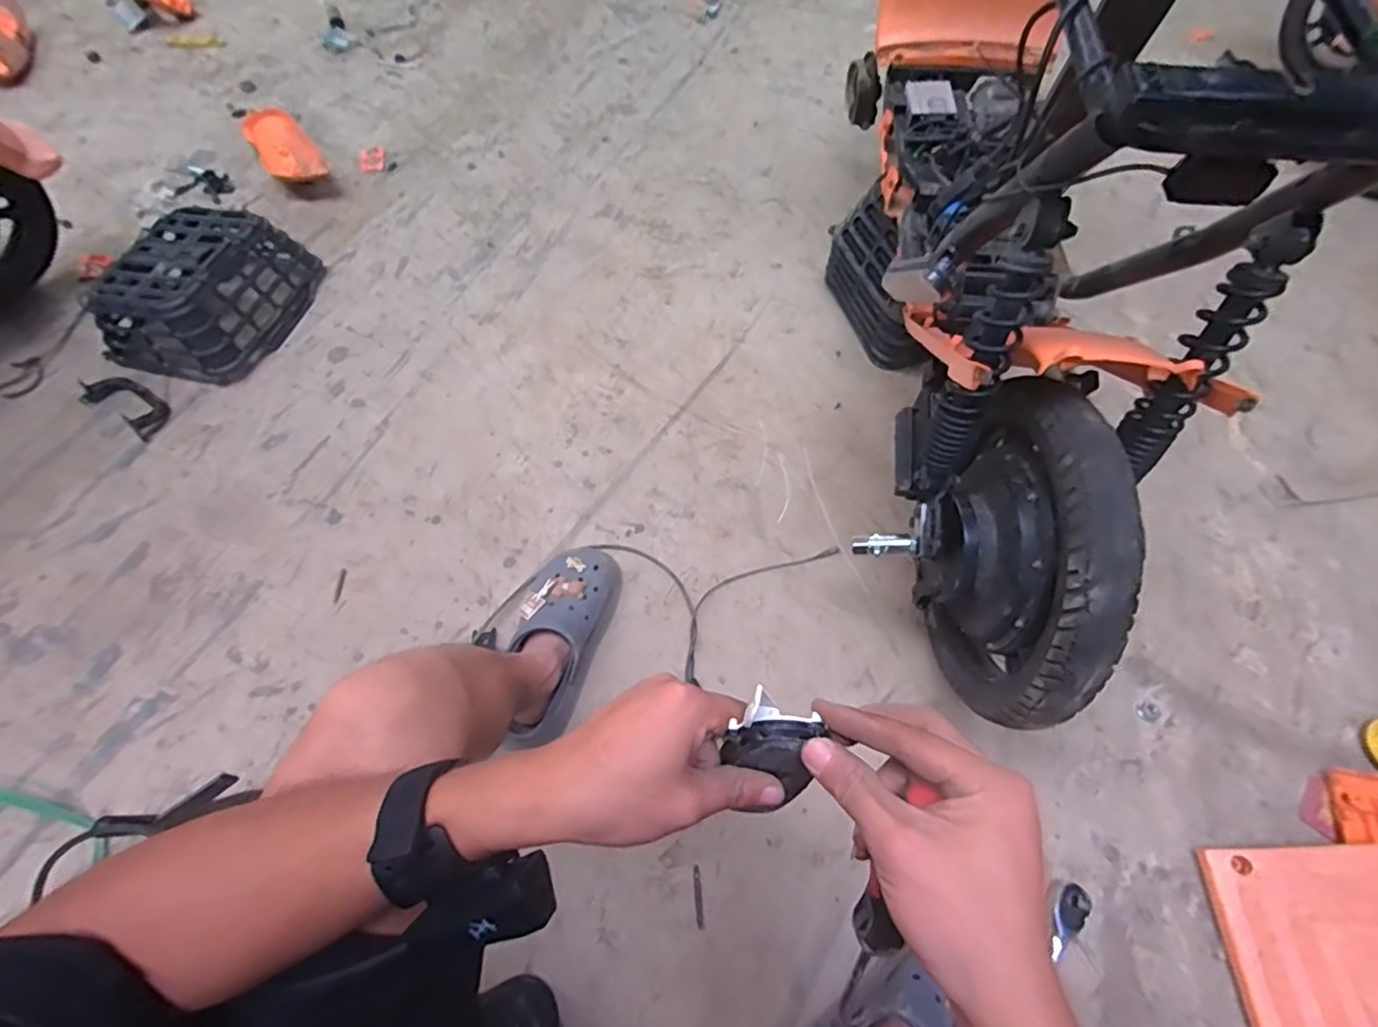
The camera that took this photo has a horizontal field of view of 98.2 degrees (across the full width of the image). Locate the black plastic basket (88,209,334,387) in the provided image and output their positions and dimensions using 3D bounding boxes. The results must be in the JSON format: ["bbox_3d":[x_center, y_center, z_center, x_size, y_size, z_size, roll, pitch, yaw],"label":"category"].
[{"bbox_3d":[-0.805,-0.367,0.998,0.211,0.129,0.285,10,62,2],"label":"black plastic basket"}]

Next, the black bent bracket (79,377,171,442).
[{"bbox_3d":[-0.887,-0.176,0.942,0.148,0.027,0.062,29,65,12],"label":"black bent bracket"}]

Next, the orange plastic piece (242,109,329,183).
[{"bbox_3d":[-0.858,-0.778,1.261,0.112,0.042,0.244,-33,69,-18],"label":"orange plastic piece"}]

